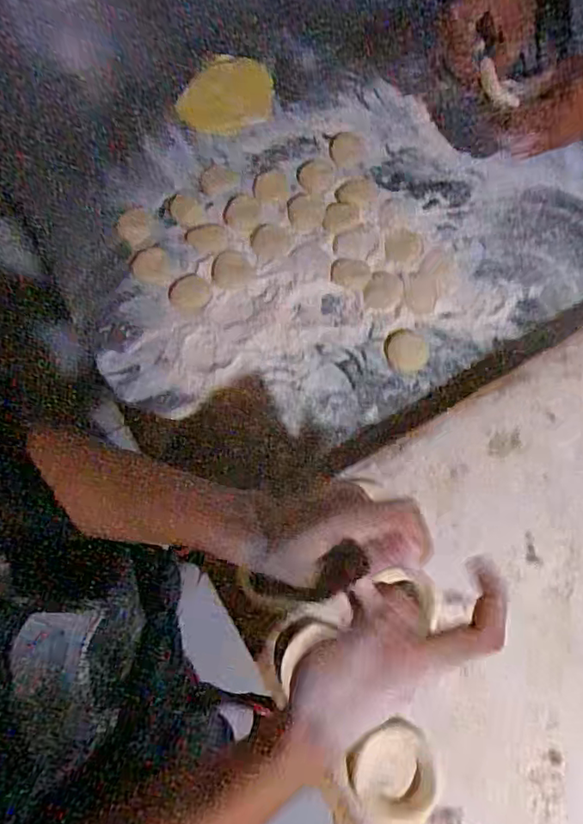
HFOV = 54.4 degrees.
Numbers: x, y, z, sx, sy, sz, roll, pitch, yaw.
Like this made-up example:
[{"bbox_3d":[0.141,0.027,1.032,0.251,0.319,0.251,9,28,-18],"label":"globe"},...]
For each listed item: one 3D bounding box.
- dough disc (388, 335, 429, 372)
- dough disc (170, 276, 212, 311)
[{"bbox_3d":[0.122,-0.062,0.592,0.041,0.004,0.045,-1,69,2],"label":"dough disc"},{"bbox_3d":[-0.112,-0.132,0.623,0.044,0.004,0.043,-1,69,2],"label":"dough disc"}]

